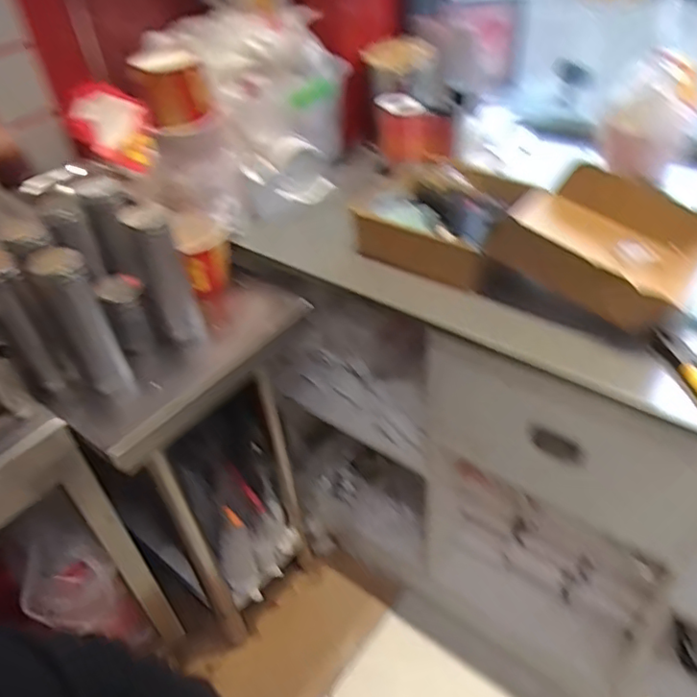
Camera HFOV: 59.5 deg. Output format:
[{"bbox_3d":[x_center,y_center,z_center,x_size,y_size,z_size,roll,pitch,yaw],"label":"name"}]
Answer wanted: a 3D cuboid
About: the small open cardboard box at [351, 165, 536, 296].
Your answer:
[{"bbox_3d":[0.148,-0.208,0.963,0.228,0.093,0.213,24,49,30],"label":"small open cardboard box"}]

